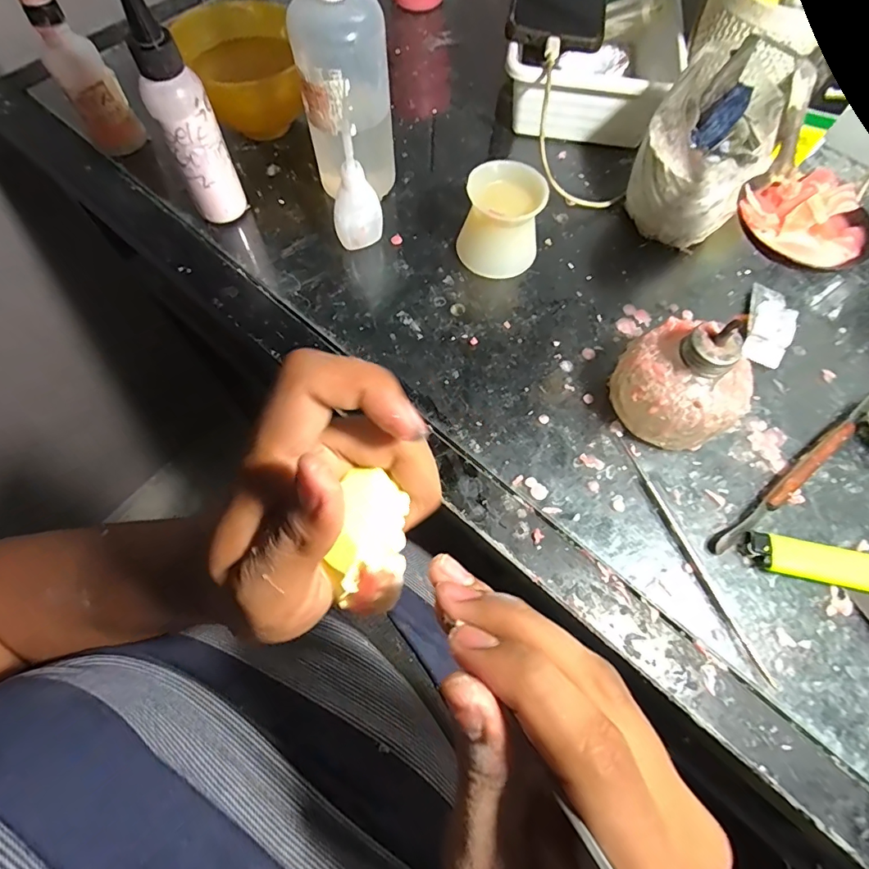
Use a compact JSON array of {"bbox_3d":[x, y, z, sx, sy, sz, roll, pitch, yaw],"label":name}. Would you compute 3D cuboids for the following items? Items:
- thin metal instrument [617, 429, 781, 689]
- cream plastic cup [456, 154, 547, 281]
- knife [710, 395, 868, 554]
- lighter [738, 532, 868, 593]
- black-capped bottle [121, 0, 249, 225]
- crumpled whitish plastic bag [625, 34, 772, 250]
[{"bbox_3d":[0.153,0.070,0.285,0.006,0.004,0.158,-21,70,-10],"label":"thin metal instrument"},{"bbox_3d":[0.050,-0.156,0.348,0.056,0.056,0.056,1,68,-2],"label":"cream plastic cup"},{"bbox_3d":[0.235,0.022,0.302,0.165,0.013,0.012,-36,73,-15],"label":"knife"},{"bbox_3d":[0.223,0.074,0.279,0.078,0.014,0.022,14,68,4],"label":"lighter"},{"bbox_3d":[-0.162,-0.203,0.312,0.027,0.151,0.028,13,68,4],"label":"black-capped bottle"},{"bbox_3d":[0.191,-0.200,0.347,0.079,0.105,0.076,27,69,9],"label":"crumpled whitish plastic bag"}]

